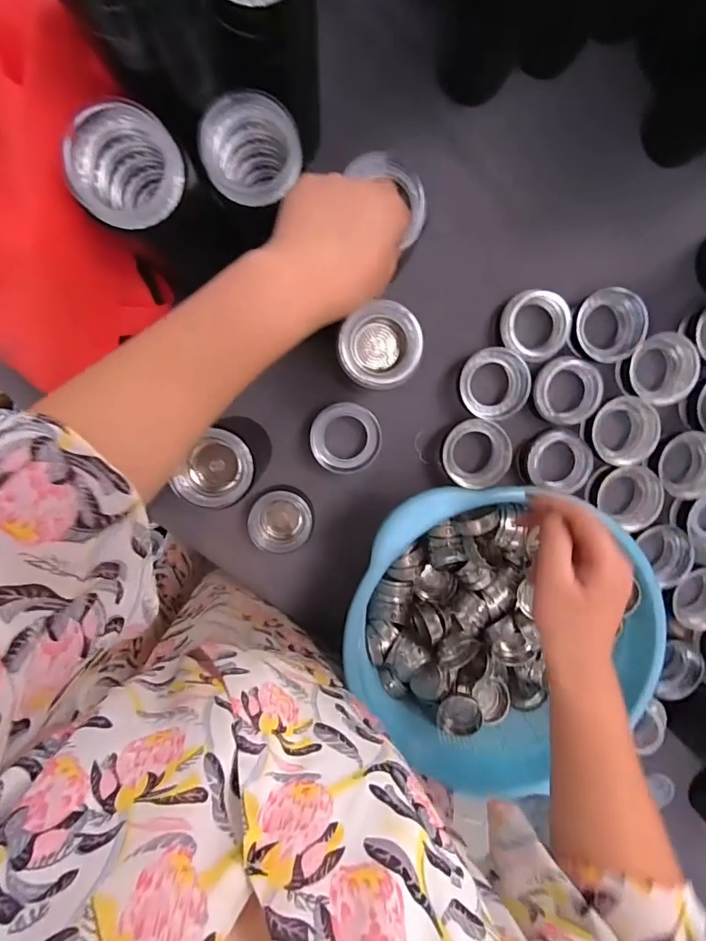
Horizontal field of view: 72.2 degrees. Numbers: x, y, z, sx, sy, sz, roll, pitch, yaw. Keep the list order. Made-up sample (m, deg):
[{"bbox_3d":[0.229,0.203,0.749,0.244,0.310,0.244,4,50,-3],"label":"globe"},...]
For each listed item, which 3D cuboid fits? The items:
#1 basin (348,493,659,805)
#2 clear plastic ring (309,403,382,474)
[{"bbox_3d":[0.130,0.137,0.464,0.265,0.106,0.271,0,93,-2],"label":"basin"},{"bbox_3d":[-0.007,-0.032,0.488,0.067,0.027,0.068,0,93,-2],"label":"clear plastic ring"}]

